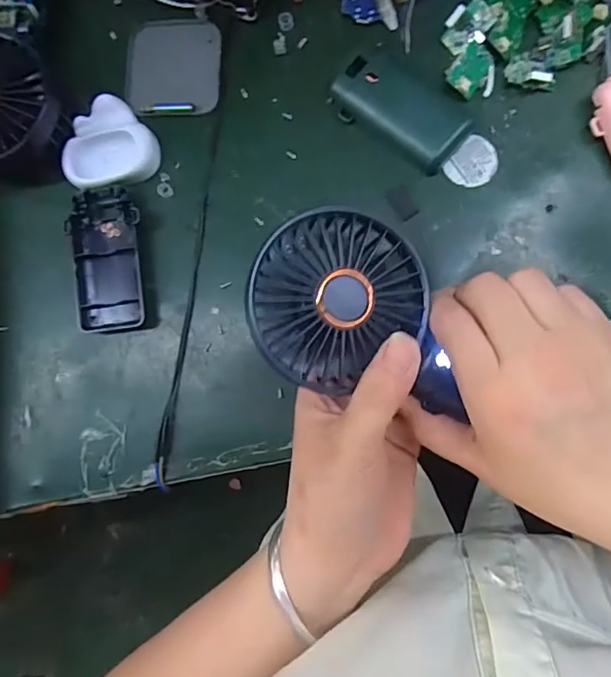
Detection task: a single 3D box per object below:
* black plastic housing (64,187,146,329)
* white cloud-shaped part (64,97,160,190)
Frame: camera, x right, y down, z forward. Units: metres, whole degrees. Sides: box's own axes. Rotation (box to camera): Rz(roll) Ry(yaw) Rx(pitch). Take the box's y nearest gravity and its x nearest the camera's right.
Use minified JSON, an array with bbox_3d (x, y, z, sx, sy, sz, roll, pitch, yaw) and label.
[{"bbox_3d":[-0.130,-0.053,0.335,0.048,0.014,0.093,-4,85,6],"label":"black plastic housing"},{"bbox_3d":[-0.132,-0.132,0.340,0.061,0.014,0.060,-8,85,5],"label":"white cloud-shaped part"}]

